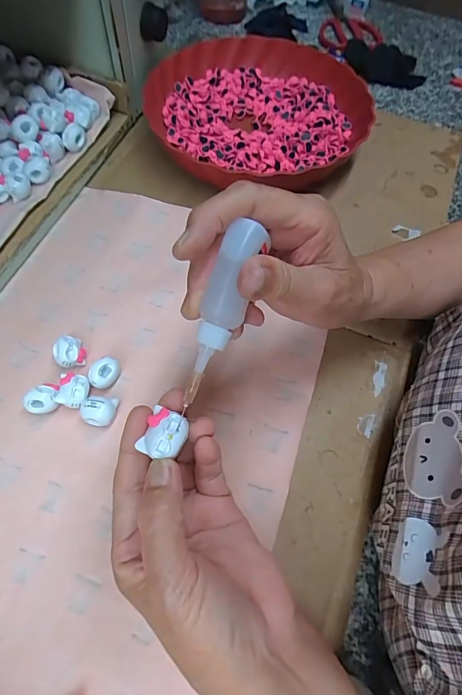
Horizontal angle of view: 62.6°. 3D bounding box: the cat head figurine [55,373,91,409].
[{"bbox_3d":[-0.120,0.034,0.292,0.022,0.016,0.026,0,64,-4],"label":"cat head figurine"}]

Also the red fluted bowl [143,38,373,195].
[{"bbox_3d":[0.032,-0.262,0.430,0.232,0.048,0.225,42,68,16],"label":"red fluted bowl"}]

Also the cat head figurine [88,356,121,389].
[{"bbox_3d":[-0.099,0.022,0.301,0.025,0.021,0.021,-34,70,-18],"label":"cat head figurine"}]

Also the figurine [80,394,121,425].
[{"bbox_3d":[-0.099,0.048,0.286,0.025,0.018,0.020,10,63,1],"label":"figurine"}]

